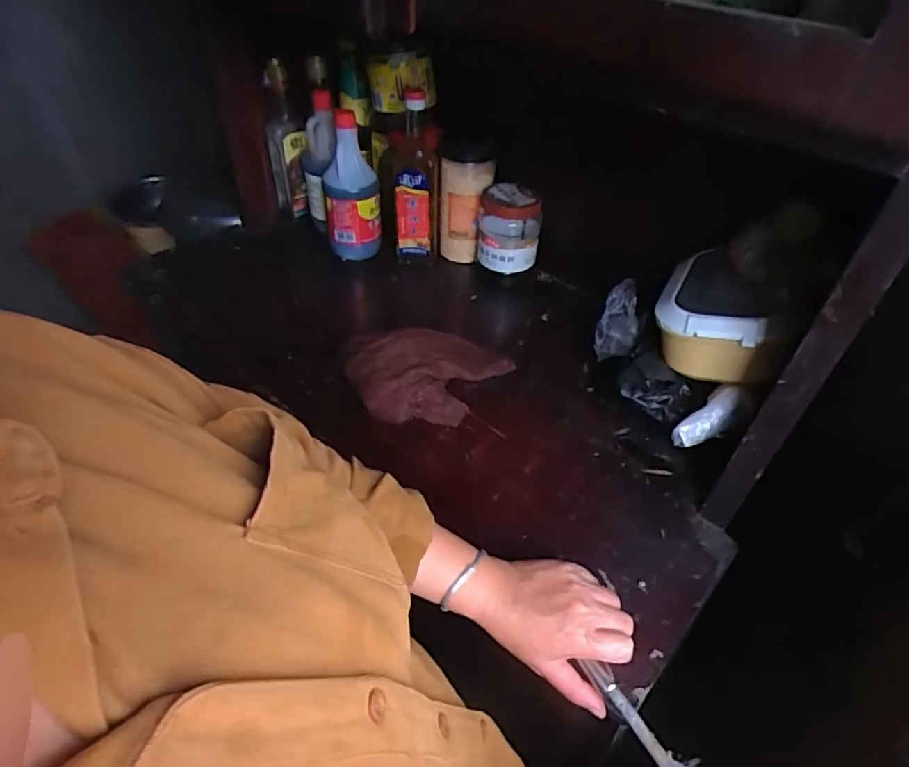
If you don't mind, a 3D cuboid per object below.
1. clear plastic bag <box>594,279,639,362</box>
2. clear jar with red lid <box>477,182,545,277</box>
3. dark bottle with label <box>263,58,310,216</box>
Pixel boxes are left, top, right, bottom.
[{"bbox_3d":[0.201,-0.077,0.683,0.025,0.090,0.058,2,-3,-43],"label":"clear plastic bag"},{"bbox_3d":[0.086,-0.240,0.864,0.091,0.108,0.085,2,46,-1],"label":"clear jar with red lid"},{"bbox_3d":[-0.288,-0.423,0.979,0.073,0.237,0.062,25,50,20],"label":"dark bottle with label"}]

